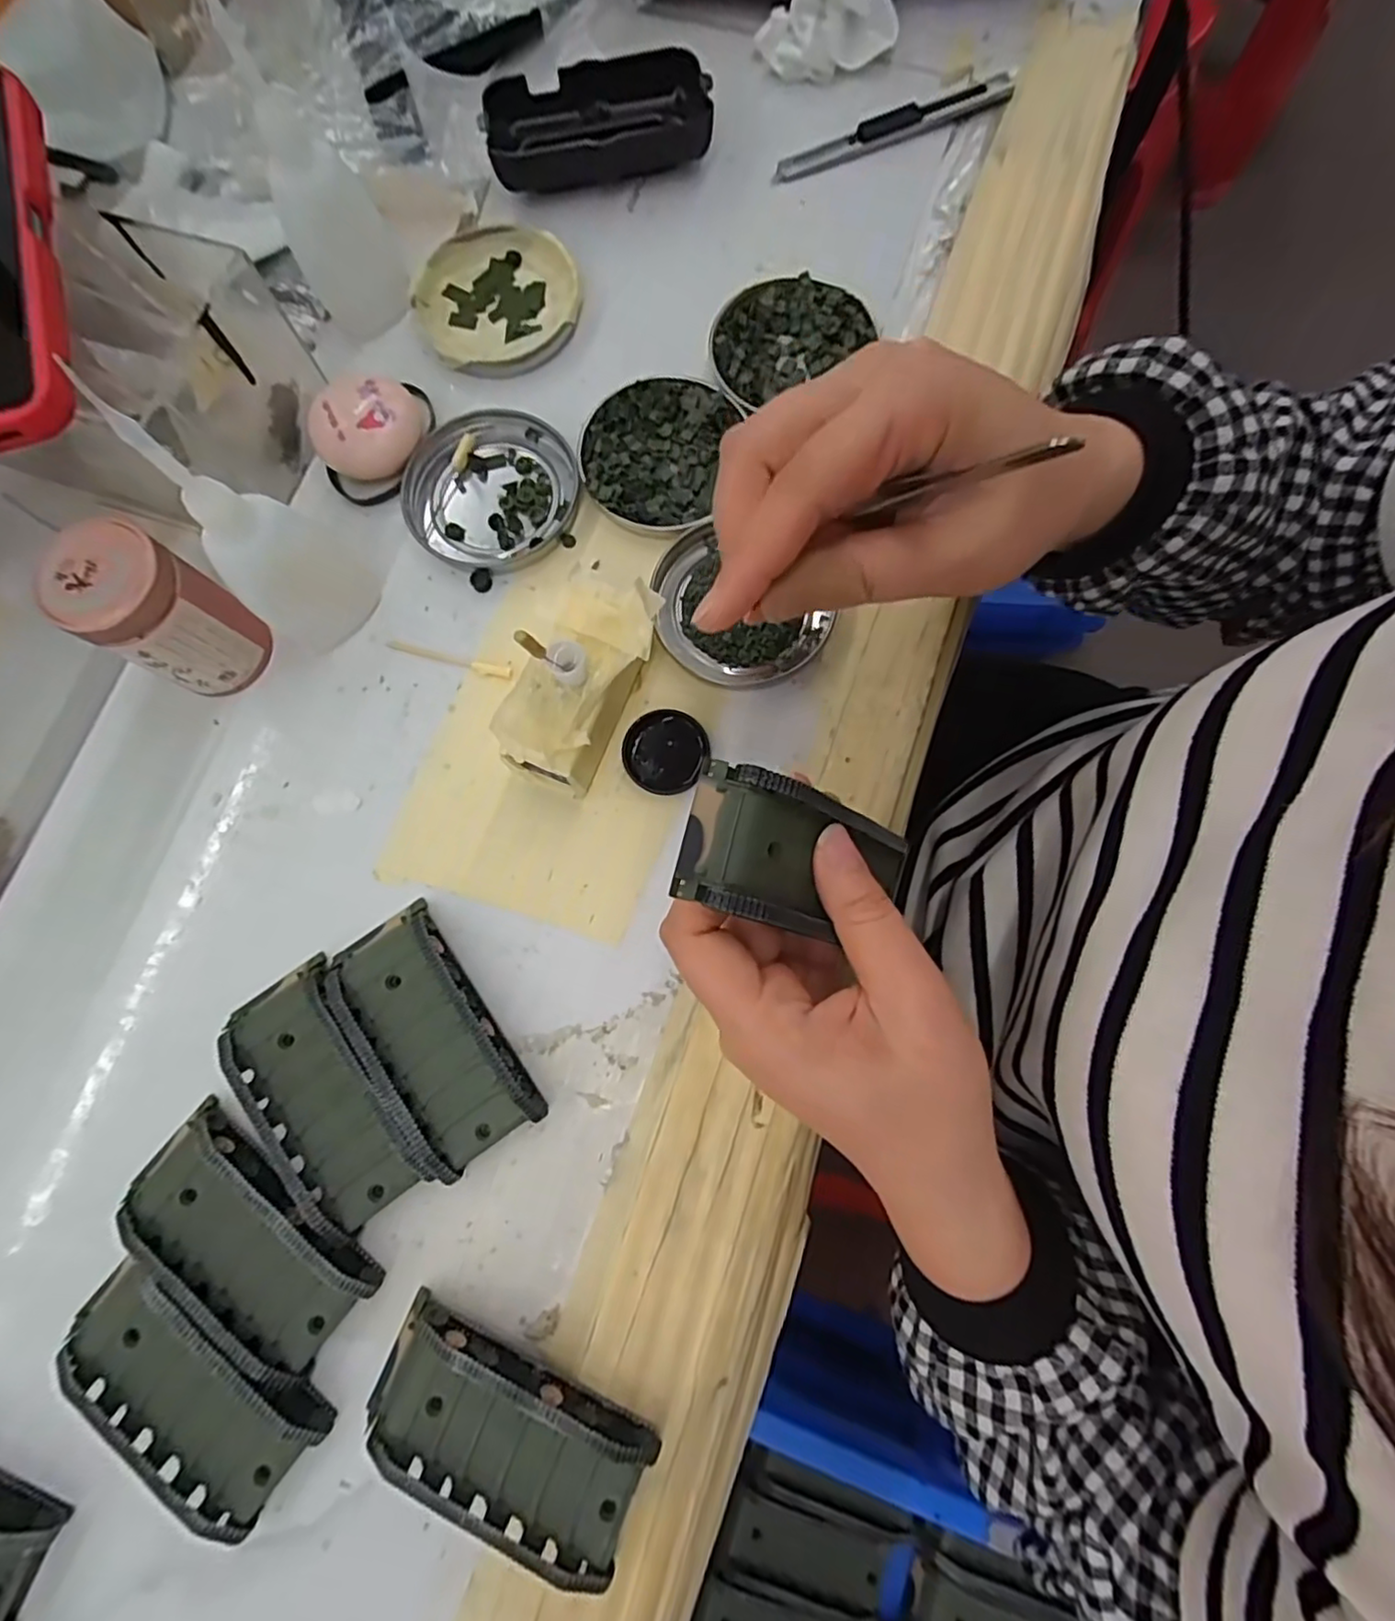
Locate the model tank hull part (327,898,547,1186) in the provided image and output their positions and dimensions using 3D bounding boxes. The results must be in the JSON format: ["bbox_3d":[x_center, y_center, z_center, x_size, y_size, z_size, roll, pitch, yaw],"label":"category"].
[{"bbox_3d":[-0.103,0.086,0.252,0.046,0.019,0.095,-35,81,-6],"label":"model tank hull part"}]

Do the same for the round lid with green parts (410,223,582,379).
[{"bbox_3d":[-0.099,-0.253,0.323,0.078,0.013,0.081,0,79,1],"label":"round lid with green parts"}]

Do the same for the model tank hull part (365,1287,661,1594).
[{"bbox_3d":[-0.067,0.213,0.222,0.095,0.025,0.043,23,80,5],"label":"model tank hull part"}]

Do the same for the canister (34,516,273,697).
[{"bbox_3d":[-0.213,-0.079,0.263,0.043,0.063,0.043,0,79,1],"label":"canister"}]

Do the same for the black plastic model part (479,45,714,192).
[{"bbox_3d":[-0.050,-0.347,0.331,0.108,0.025,0.053,-11,79,-1],"label":"black plastic model part"}]

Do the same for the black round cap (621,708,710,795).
[{"bbox_3d":[-0.013,-0.024,0.277,0.035,0.008,0.035,0,79,1],"label":"black round cap"}]

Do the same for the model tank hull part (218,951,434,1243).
[{"bbox_3d":[-0.142,0.107,0.250,0.047,0.019,0.096,-36,81,-6],"label":"model tank hull part"}]

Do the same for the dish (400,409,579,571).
[{"bbox_3d":[-0.096,-0.148,0.302,0.076,0.008,0.075,0,79,1],"label":"dish"}]

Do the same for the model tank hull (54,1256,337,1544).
[{"bbox_3d":[-0.181,0.203,0.231,0.095,0.018,0.046,35,82,7],"label":"model tank hull"}]

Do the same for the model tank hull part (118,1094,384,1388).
[{"bbox_3d":[-0.166,0.156,0.239,0.093,0.019,0.050,39,82,8],"label":"model tank hull part"}]

